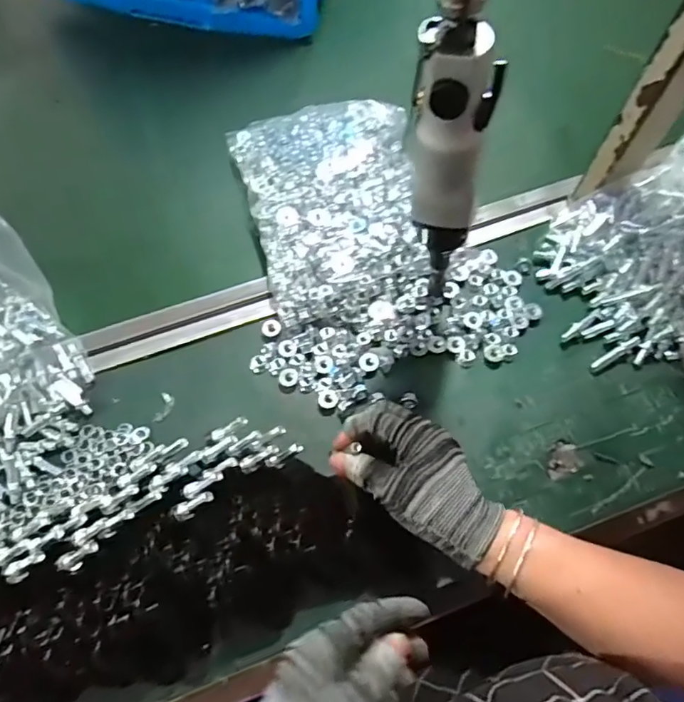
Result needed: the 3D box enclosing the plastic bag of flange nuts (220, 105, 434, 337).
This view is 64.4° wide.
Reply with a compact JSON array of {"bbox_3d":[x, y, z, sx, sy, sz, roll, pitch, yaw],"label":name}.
[{"bbox_3d":[-0.004,-0.146,0.527,0.165,0.036,0.242,-16,68,-7],"label":"plastic bag of flange nuts"}]

